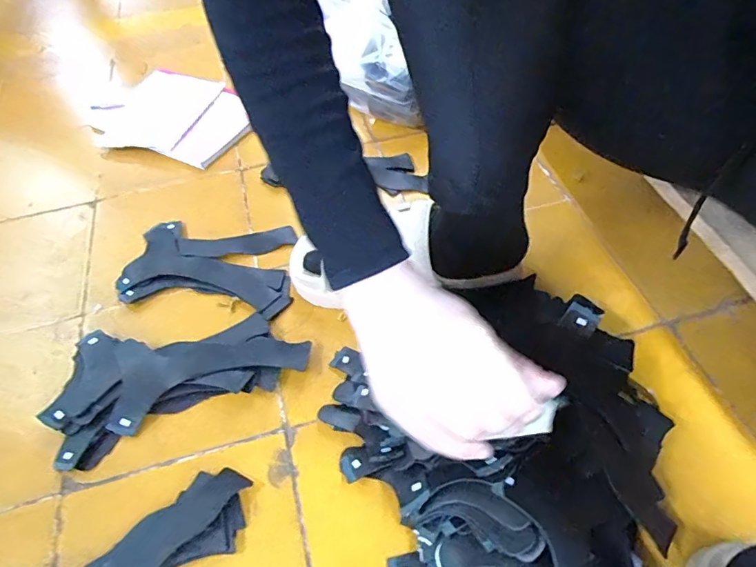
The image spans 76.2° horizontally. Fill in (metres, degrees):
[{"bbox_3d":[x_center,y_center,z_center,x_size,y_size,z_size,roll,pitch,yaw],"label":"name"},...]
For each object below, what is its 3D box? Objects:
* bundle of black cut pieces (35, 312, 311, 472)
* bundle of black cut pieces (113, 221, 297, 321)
[{"bbox_3d":[-0.195,0.095,0.484,0.243,0.021,0.130,-11,52,-5],"label":"bundle of black cut pieces"},{"bbox_3d":[-0.200,-0.027,0.588,0.204,0.014,0.136,6,52,8],"label":"bundle of black cut pieces"}]

